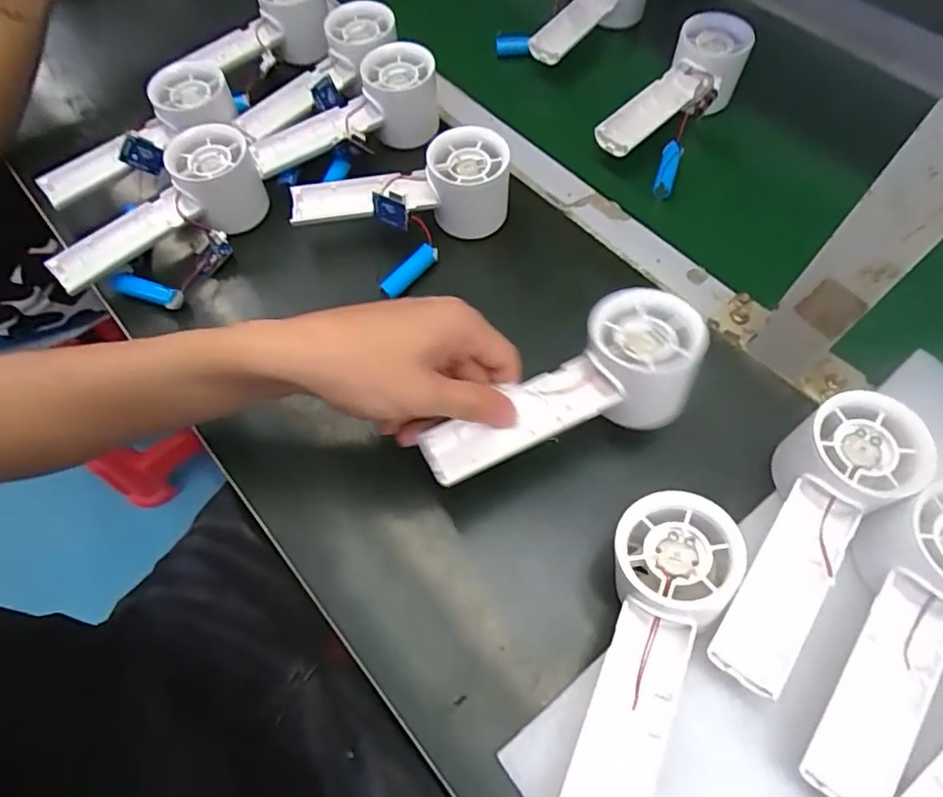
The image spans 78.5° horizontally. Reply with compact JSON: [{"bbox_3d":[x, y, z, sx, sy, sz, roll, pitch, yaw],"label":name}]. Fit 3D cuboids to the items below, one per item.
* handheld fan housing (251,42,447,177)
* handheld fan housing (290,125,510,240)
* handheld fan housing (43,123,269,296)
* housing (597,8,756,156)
[{"bbox_3d":[-0.098,-0.218,0.452,0.154,0.049,0.056,-27,66,-11],"label":"handheld fan housing"},{"bbox_3d":[-0.052,-0.143,0.421,0.154,0.063,0.057,-8,63,-2],"label":"handheld fan housing"},{"bbox_3d":[-0.226,-0.134,0.417,0.152,0.051,0.064,-29,66,-12],"label":"handheld fan housing"},{"bbox_3d":[0.167,-0.246,0.469,0.056,0.053,0.153,36,70,18],"label":"housing"}]

